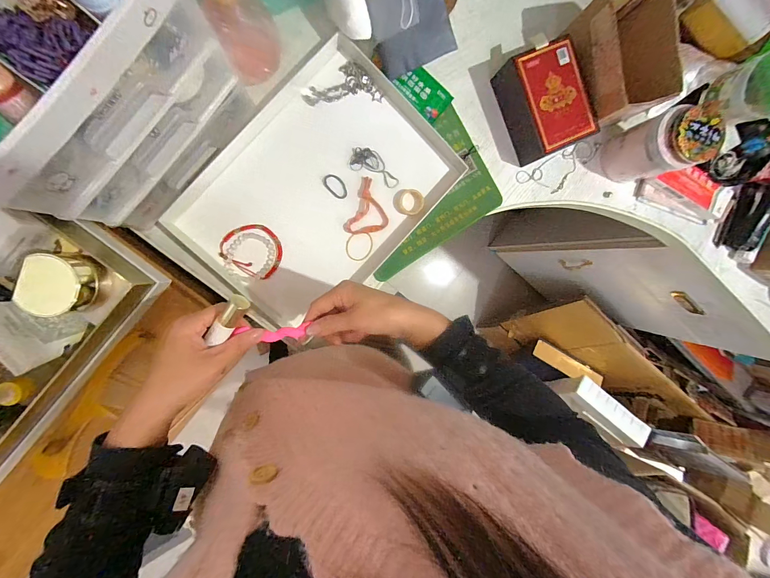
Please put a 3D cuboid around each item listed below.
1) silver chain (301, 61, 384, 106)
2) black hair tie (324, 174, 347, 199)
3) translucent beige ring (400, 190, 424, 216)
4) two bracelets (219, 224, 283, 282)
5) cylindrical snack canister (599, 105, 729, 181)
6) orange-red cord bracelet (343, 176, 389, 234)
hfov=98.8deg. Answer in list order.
[{"bbox_3d":[-0.061,-0.290,0.466,0.110,0.008,0.052,-8,97,-7],"label":"silver chain"},{"bbox_3d":[-0.070,-0.147,0.474,0.022,0.005,0.039,-45,100,-2],"label":"black hair tie"},{"bbox_3d":[0.040,-0.128,0.486,0.035,0.010,0.036,-1,96,-8],"label":"translucent beige ring"},{"bbox_3d":[-0.189,-0.051,0.468,0.080,0.004,0.077,-10,97,-7],"label":"two bracelets"},{"bbox_3d":[0.399,-0.209,0.483,0.076,0.117,0.077,-1,96,-8],"label":"cylindrical snack canister"},{"bbox_3d":[-0.020,-0.115,0.485,0.057,0.017,0.081,21,92,-10],"label":"orange-red cord bracelet"}]

